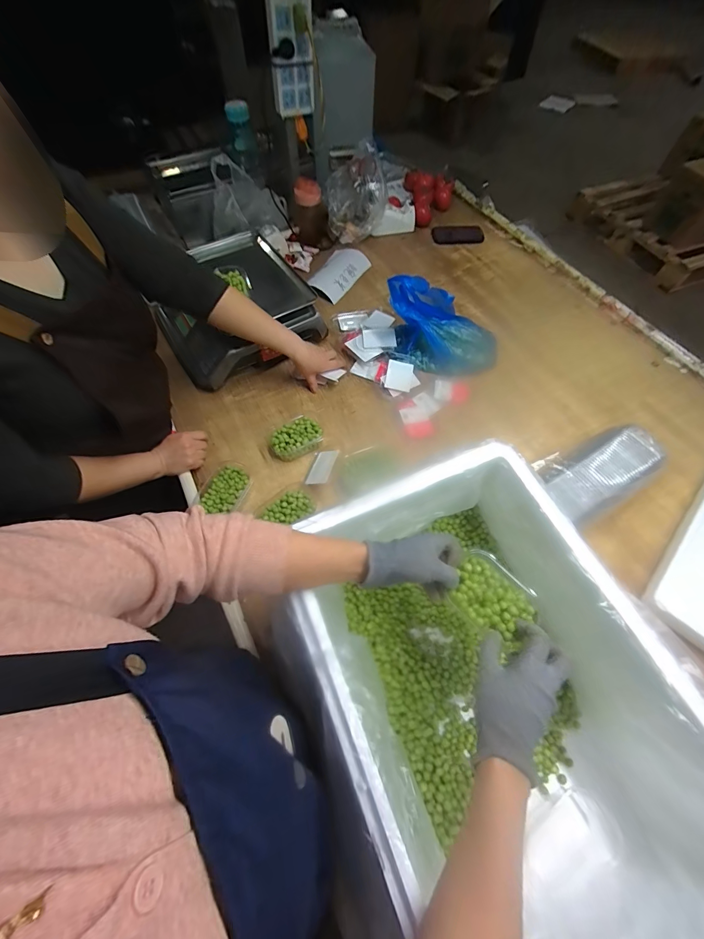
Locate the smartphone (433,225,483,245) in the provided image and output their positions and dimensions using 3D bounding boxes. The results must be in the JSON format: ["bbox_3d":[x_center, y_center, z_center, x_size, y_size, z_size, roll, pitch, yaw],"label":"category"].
[{"bbox_3d":[0.349,-0.764,1.176,0.175,0.006,0.087,-10,72,-12],"label":"smartphone"}]

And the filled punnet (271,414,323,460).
[{"bbox_3d":[-0.119,-0.066,0.770,0.112,0.047,0.074,-30,66,-15],"label":"filled punnet"}]

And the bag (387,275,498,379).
[{"bbox_3d":[0.219,-0.355,0.839,0.270,0.213,0.161,6,62,2],"label":"bag"}]

